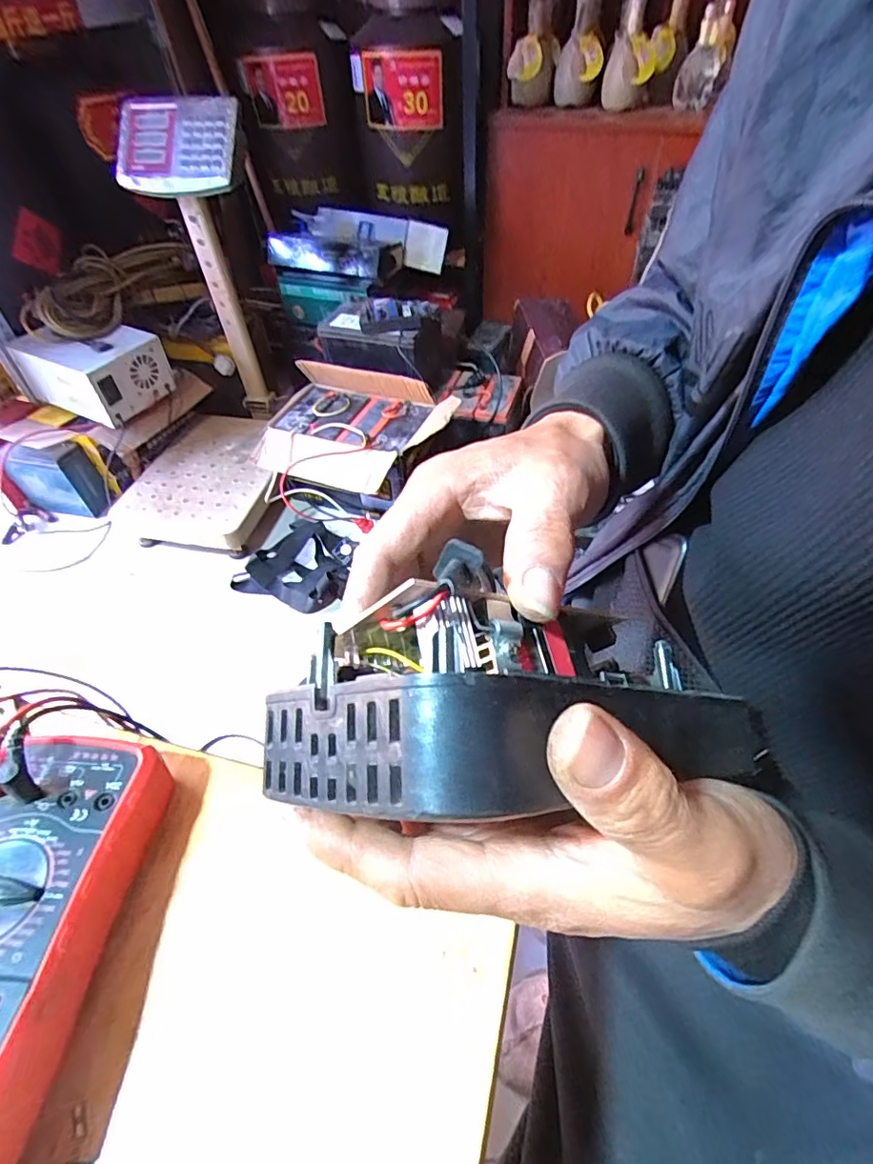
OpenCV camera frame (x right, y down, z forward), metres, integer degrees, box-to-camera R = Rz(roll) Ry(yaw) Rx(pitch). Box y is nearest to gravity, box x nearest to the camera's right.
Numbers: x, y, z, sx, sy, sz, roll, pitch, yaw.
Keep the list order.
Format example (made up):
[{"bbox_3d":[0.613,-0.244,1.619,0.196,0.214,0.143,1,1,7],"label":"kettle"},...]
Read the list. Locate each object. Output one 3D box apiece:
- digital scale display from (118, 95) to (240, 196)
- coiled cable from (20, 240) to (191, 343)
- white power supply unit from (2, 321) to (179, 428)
[{"bbox_3d":[-0.480,-0.794,0.976,0.236,0.146,0.051,4,26,7],"label":"digital scale display"},{"bbox_3d":[-0.731,-0.654,1.194,0.129,0.134,0.381,29,57,25],"label":"coiled cable"},{"bbox_3d":[-0.761,-0.484,1.193,0.234,0.152,0.201,21,54,19],"label":"white power supply unit"}]

